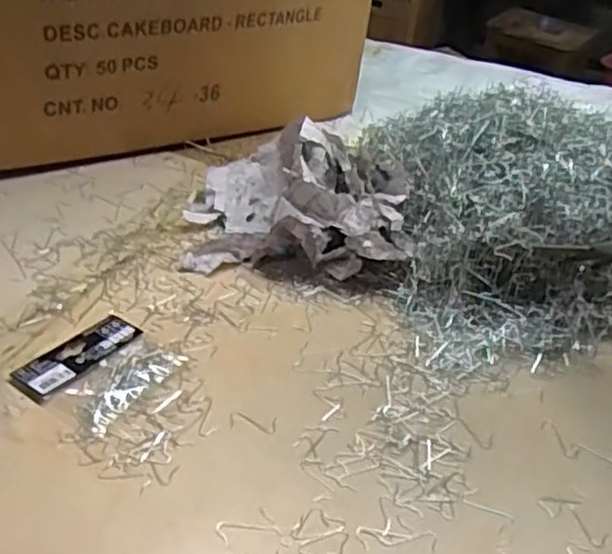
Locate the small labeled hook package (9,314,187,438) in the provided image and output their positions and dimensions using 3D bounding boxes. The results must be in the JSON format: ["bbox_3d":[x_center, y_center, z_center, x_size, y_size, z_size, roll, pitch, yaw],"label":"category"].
[{"bbox_3d":[-0.157,0.069,0.527,0.092,0.008,0.101,22,39,21],"label":"small labeled hook package"}]

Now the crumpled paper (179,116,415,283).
[{"bbox_3d":[-0.007,-0.084,0.676,0.220,0.110,0.163,7,36,3],"label":"crumpled paper"}]

